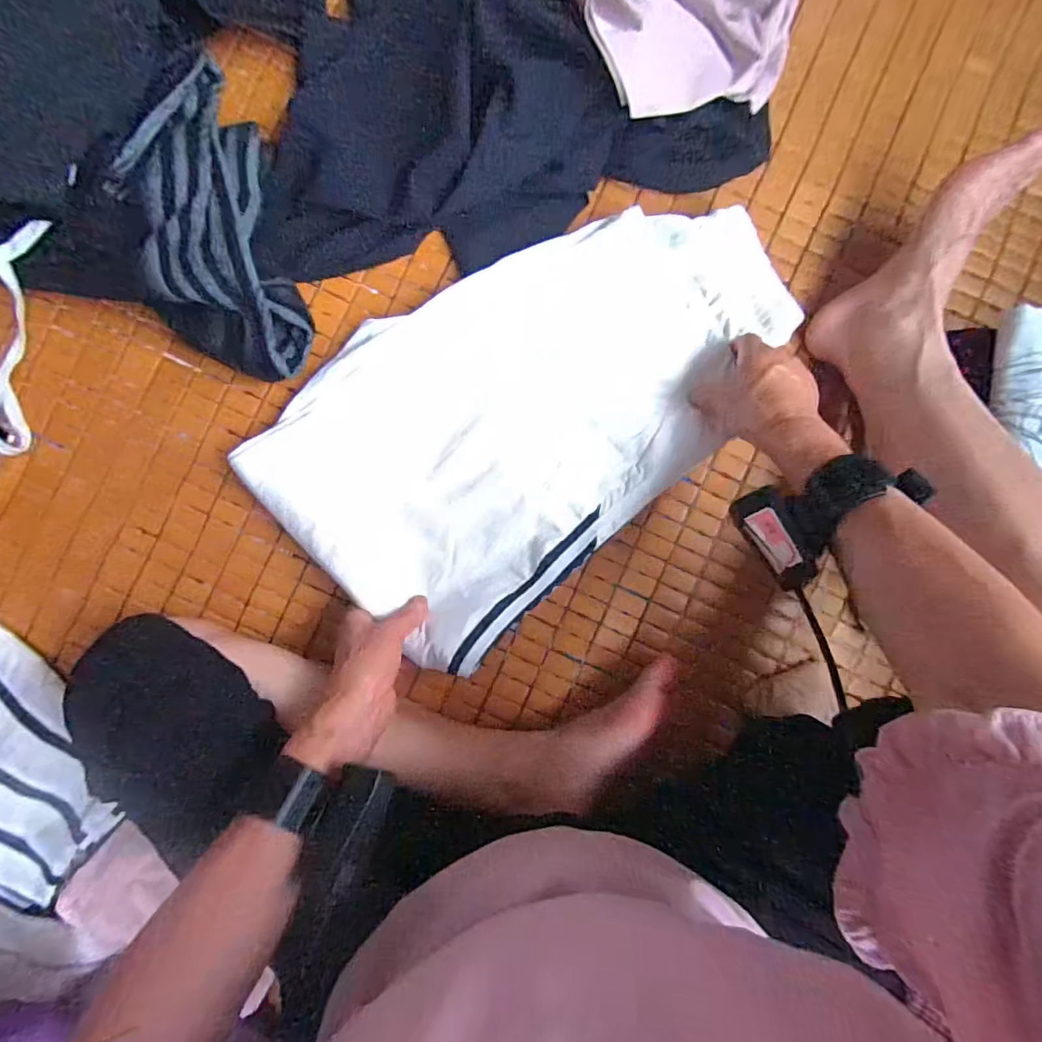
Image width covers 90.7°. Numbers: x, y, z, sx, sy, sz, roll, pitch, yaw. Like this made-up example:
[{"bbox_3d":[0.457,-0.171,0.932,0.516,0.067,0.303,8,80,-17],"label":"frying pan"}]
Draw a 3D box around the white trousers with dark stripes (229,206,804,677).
[{"bbox_3d":[0.012,-0.111,0.463,0.468,0.043,0.276,-41,90,-2],"label":"white trousers with dark stripes"}]

